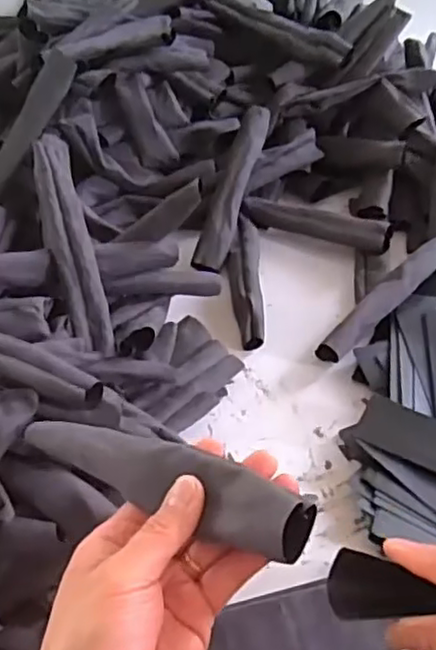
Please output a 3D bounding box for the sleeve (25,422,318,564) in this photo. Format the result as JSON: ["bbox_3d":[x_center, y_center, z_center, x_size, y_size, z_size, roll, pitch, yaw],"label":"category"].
[{"bbox_3d":[-0.035,0.076,0.348,0.179,0.021,0.031,11,44,35],"label":"sleeve"}]

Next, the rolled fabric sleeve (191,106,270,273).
[{"bbox_3d":[0.015,-0.142,0.701,0.033,0.024,0.180,16,80,17],"label":"rolled fabric sleeve"}]

